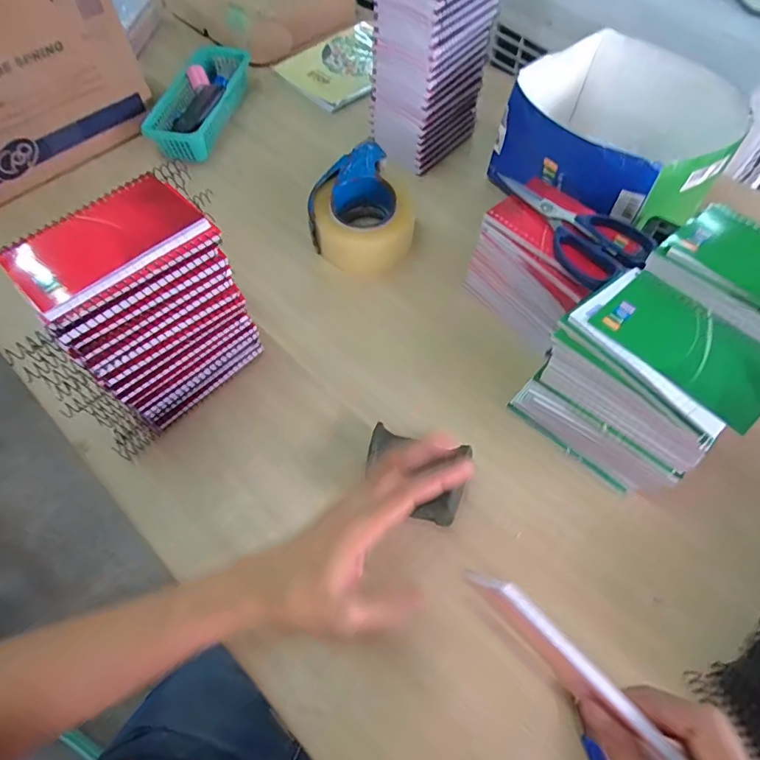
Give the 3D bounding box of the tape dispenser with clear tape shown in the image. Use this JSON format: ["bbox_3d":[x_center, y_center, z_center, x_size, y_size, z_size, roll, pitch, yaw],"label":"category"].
[{"bbox_3d":[-0.022,-0.208,0.579,0.122,0.064,0.168,-3,60,-1],"label":"tape dispenser with clear tape"}]

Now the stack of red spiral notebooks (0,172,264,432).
[{"bbox_3d":[-0.195,-0.061,0.411,0.134,0.181,0.087,-39,66,-20],"label":"stack of red spiral notebooks"}]

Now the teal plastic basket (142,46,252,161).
[{"bbox_3d":[-0.263,-0.407,0.696,0.103,0.051,0.236,6,60,4],"label":"teal plastic basket"}]

